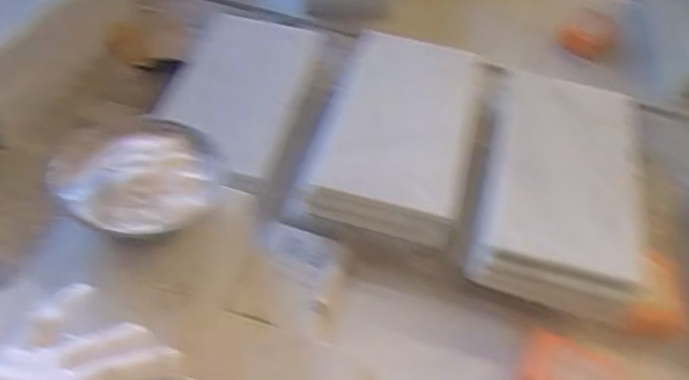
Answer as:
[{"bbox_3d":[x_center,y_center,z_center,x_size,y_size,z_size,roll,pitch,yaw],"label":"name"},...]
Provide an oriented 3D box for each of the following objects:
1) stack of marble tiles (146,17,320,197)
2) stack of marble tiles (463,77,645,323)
[{"bbox_3d":[-0.145,-0.163,0.927,0.169,0.023,0.252,21,60,3],"label":"stack of marble tiles"},{"bbox_3d":[0.246,-0.007,0.749,0.172,0.072,0.330,15,48,4],"label":"stack of marble tiles"}]

